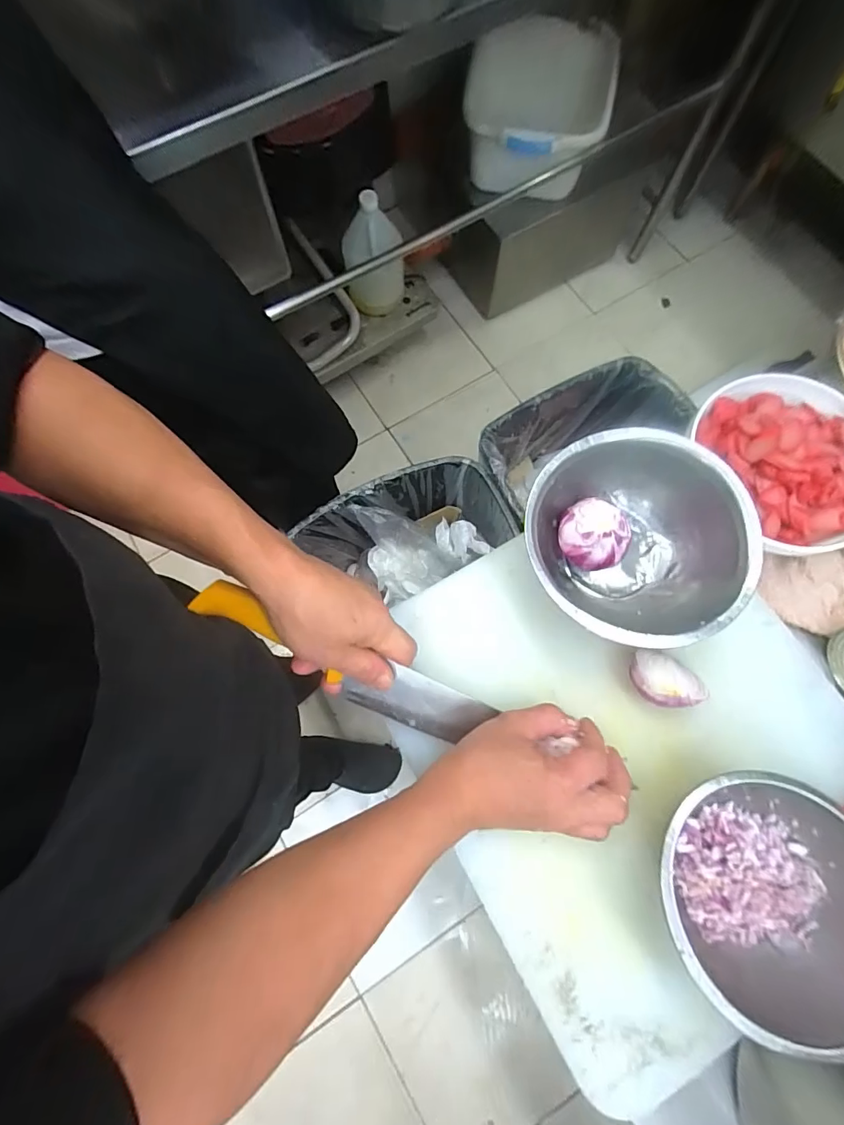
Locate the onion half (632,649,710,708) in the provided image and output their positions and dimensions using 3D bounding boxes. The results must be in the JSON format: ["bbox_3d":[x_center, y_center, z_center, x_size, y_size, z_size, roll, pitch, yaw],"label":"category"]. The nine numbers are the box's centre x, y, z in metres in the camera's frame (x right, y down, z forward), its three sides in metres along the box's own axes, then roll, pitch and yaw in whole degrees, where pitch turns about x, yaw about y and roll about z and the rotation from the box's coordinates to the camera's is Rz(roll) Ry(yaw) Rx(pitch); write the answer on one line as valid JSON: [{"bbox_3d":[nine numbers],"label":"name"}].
[{"bbox_3d":[0.199,0.095,0.373,0.057,0.023,0.042,24,76,6],"label":"onion half"}]

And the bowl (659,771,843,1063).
[{"bbox_3d":[0.235,0.225,0.312,0.129,0.059,0.143,28,76,7],"label":"bowl"}]

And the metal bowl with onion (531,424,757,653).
[{"bbox_3d":[0.169,-0.014,0.383,0.163,0.077,0.164,0,75,0],"label":"metal bowl with onion"}]

